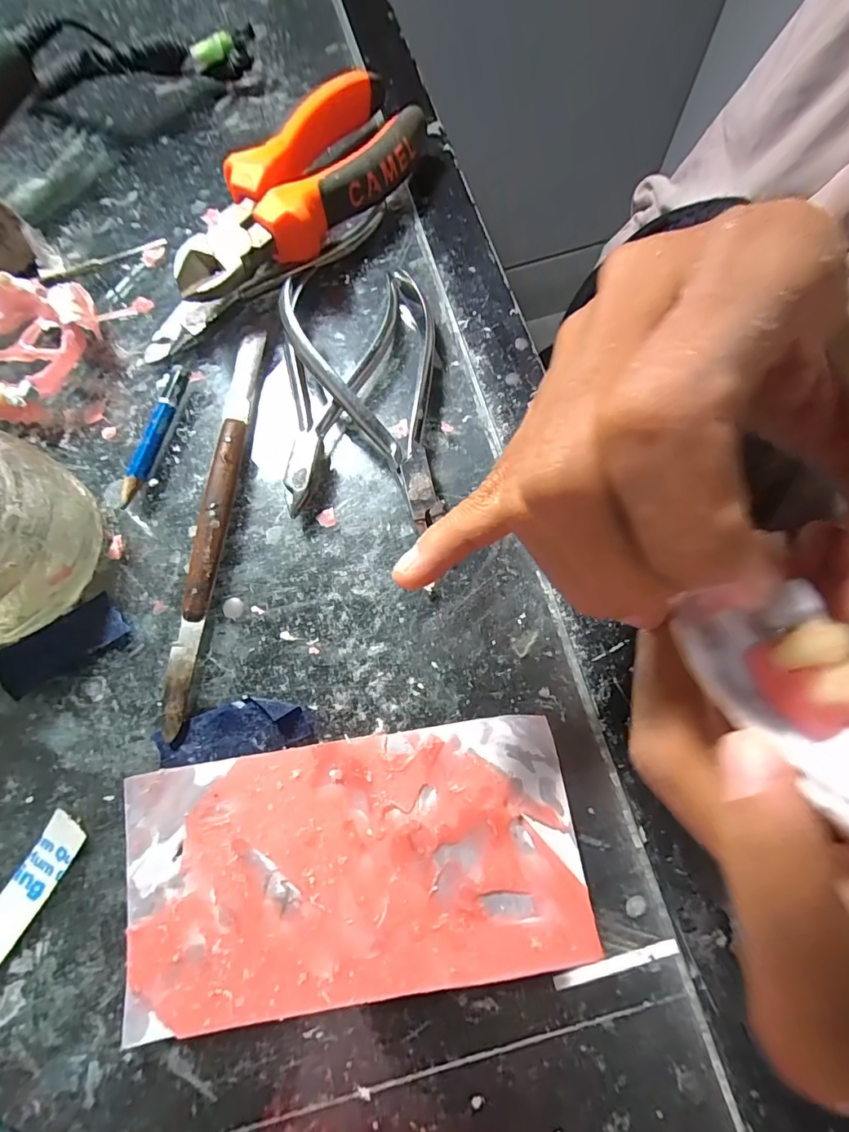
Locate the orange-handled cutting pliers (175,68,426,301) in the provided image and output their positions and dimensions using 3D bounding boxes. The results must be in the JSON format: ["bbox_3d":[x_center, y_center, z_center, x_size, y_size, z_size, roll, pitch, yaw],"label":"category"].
[{"bbox_3d":[-0.056,-0.172,0.222,0.051,0.035,0.150,34,78,11],"label":"orange-handled cutting pliers"}]

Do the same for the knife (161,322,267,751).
[{"bbox_3d":[-0.084,-0.024,0.192,0.013,0.009,0.170,5,74,4],"label":"knife"}]

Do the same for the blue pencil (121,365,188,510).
[{"bbox_3d":[-0.114,-0.057,0.204,0.009,0.009,0.067,10,74,5],"label":"blue pencil"}]

